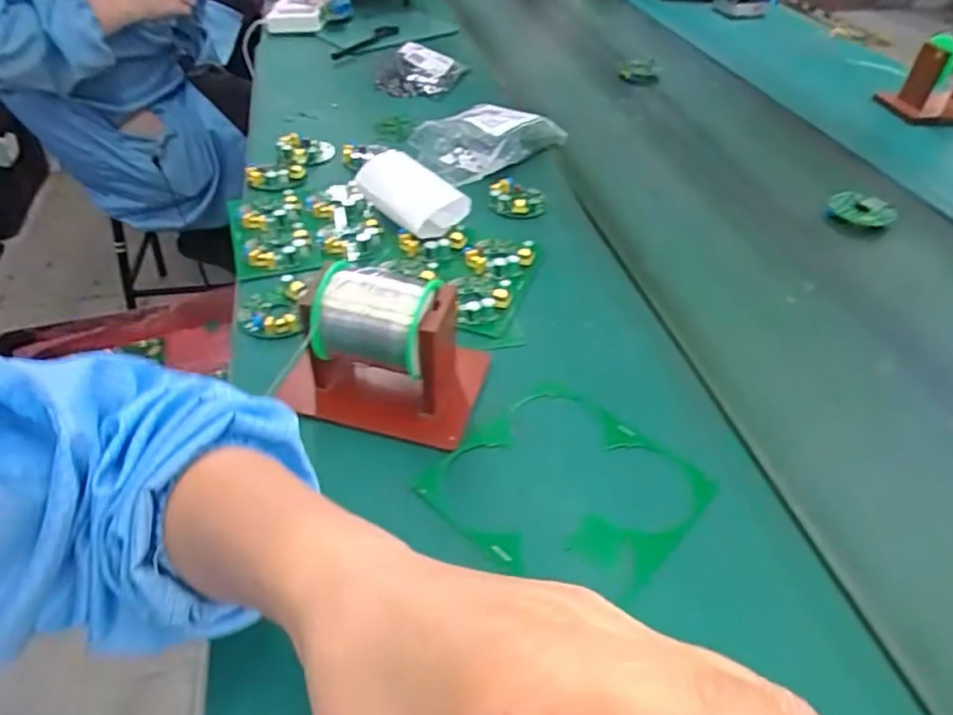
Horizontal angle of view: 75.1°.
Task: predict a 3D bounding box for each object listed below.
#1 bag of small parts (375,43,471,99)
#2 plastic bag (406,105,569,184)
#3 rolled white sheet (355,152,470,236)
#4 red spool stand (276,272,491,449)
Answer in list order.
[{"bbox_3d":[-0.079,-0.419,0.910,0.139,0.042,0.109,-7,44,-10],"label":"bag of small parts"},{"bbox_3d":[0.014,-0.270,0.737,0.177,0.046,0.099,-31,54,-32],"label":"plastic bag"},{"bbox_3d":[-0.066,-0.162,0.621,0.054,0.050,0.114,-31,54,-32],"label":"rolled white sheet"},{"bbox_3d":[-0.058,0.000,0.450,0.121,0.115,0.098,12,43,7],"label":"red spool stand"}]

